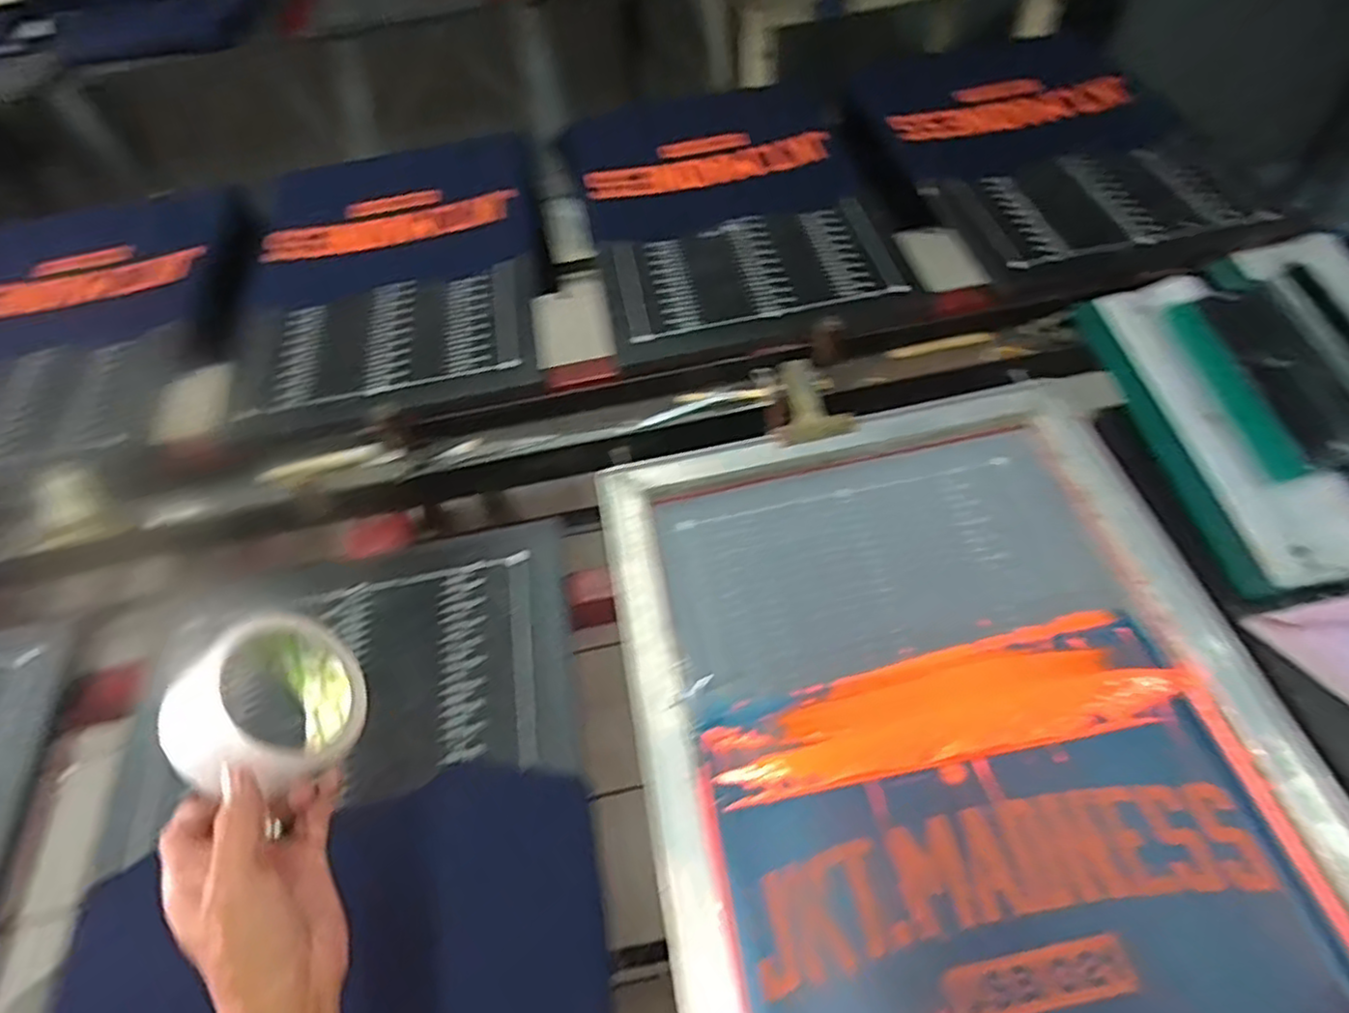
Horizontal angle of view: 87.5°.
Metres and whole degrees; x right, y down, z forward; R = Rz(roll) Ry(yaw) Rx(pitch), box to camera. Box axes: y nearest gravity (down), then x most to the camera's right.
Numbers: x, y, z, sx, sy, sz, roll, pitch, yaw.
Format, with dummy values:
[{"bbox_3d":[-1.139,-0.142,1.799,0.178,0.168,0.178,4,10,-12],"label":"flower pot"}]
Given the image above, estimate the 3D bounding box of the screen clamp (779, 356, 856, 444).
[{"bbox_3d":[0.141,-0.116,0.731,0.070,0.026,0.103,-9,53,-2],"label":"screen clamp"}]

